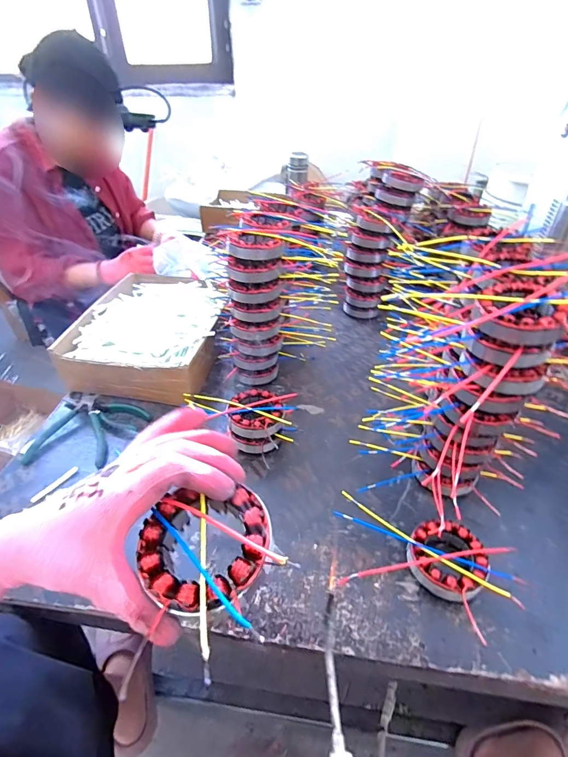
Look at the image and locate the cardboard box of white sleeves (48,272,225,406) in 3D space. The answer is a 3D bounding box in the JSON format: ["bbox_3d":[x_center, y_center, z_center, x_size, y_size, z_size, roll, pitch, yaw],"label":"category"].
[{"bbox_3d":[-0.246,-0.100,0.766,0.243,0.082,0.326,5,40,6],"label":"cardboard box of white sleeves"}]

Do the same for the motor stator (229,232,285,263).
[{"bbox_3d":[-0.048,-0.201,0.603,0.075,0.034,0.075,0,40,0],"label":"motor stator"}]

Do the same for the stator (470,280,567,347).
[{"bbox_3d":[0.243,-0.069,0.403,0.081,0.040,0.080,21,44,24],"label":"stator"}]

